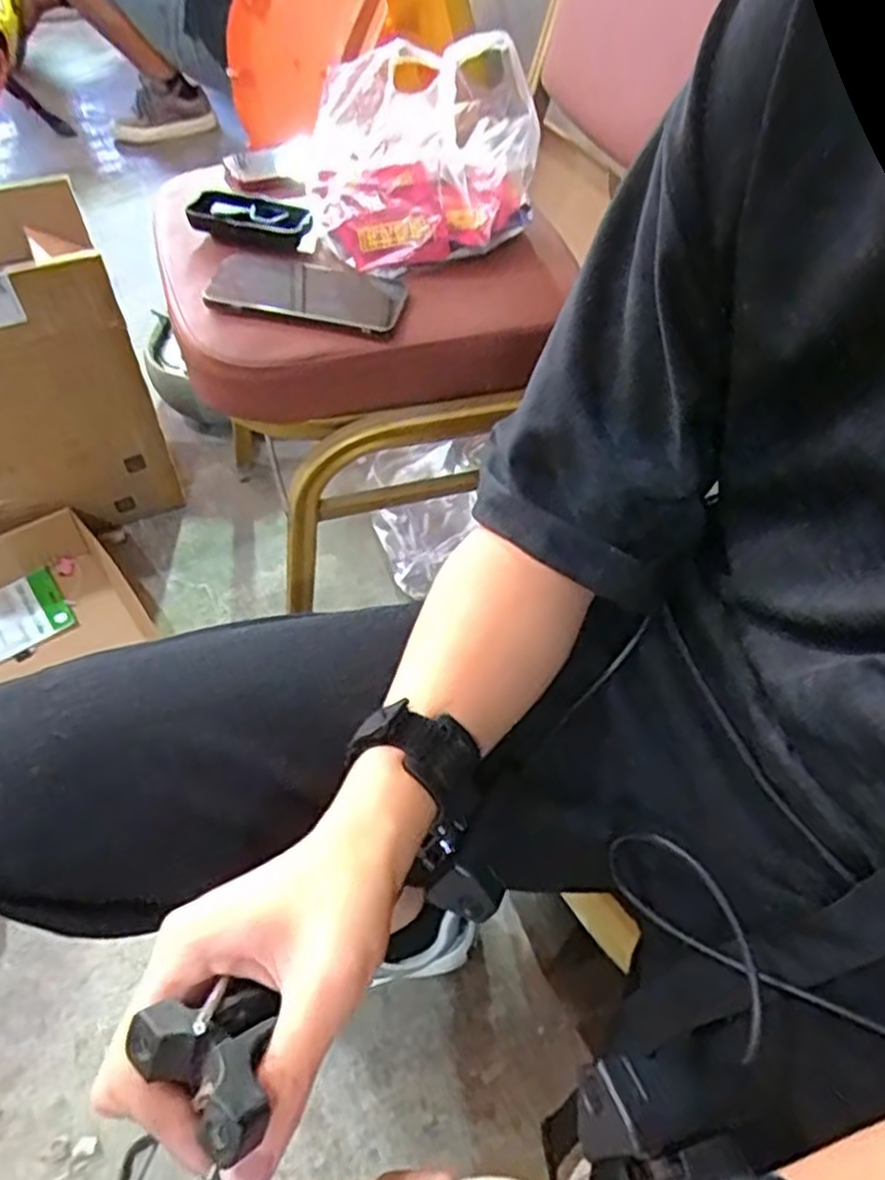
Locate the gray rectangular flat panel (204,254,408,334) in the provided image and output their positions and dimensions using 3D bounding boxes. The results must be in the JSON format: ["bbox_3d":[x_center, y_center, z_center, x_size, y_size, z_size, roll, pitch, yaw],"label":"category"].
[{"bbox_3d":[-0.119,-0.267,0.660,0.169,0.015,0.097,5,51,0],"label":"gray rectangular flat panel"}]

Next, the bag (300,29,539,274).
[{"bbox_3d":[-0.020,-0.403,0.686,0.211,0.142,0.164,1,52,-2],"label":"bag"}]

